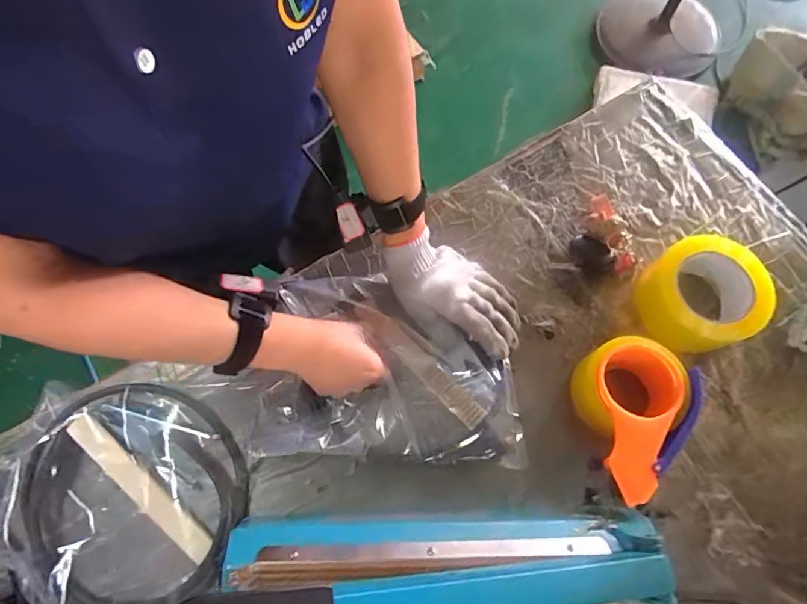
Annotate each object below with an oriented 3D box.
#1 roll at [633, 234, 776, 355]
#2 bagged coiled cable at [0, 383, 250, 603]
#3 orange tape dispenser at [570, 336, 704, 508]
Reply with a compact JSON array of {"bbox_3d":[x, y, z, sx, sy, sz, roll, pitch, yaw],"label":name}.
[{"bbox_3d":[0.322,-0.010,0.509,0.130,0.070,0.120,-1,71,2],"label":"roll"},{"bbox_3d":[-0.294,0.201,0.484,0.242,0.032,0.219,-1,71,1],"label":"bagged coiled cable"},{"bbox_3d":[0.226,0.118,0.471,0.104,0.071,0.158,14,72,7],"label":"orange tape dispenser"}]

